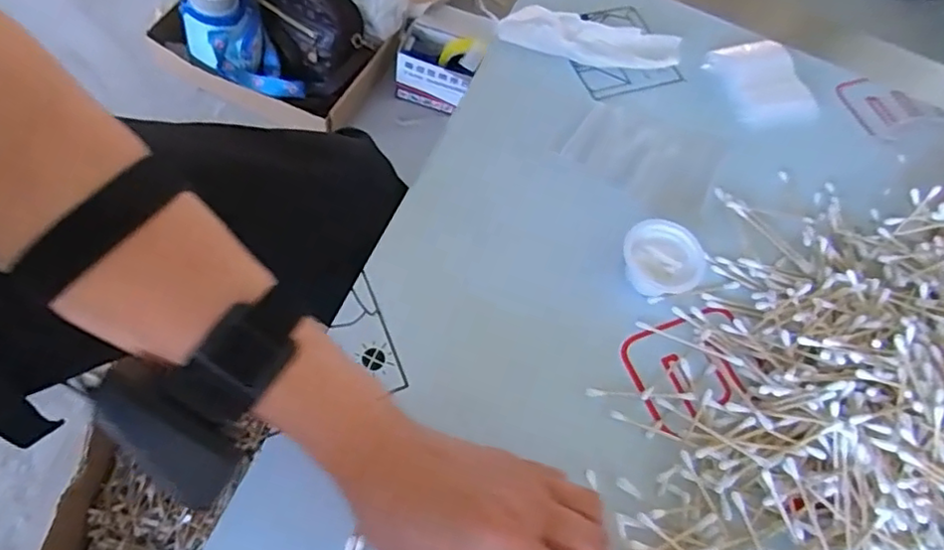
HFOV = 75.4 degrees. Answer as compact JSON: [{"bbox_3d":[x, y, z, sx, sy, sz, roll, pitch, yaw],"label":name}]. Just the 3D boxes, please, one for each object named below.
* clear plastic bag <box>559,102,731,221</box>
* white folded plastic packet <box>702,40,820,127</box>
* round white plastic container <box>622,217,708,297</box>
[{"bbox_3d":[0.136,-0.095,0.477,0.109,0.008,0.089,31,62,7],"label":"clear plastic bag"},{"bbox_3d":[0.252,-0.168,0.525,0.083,0.012,0.082,-15,67,-17],"label":"white folded plastic packet"},{"bbox_3d":[0.129,-0.009,0.419,0.053,0.028,0.045,16,61,-2],"label":"round white plastic container"}]

